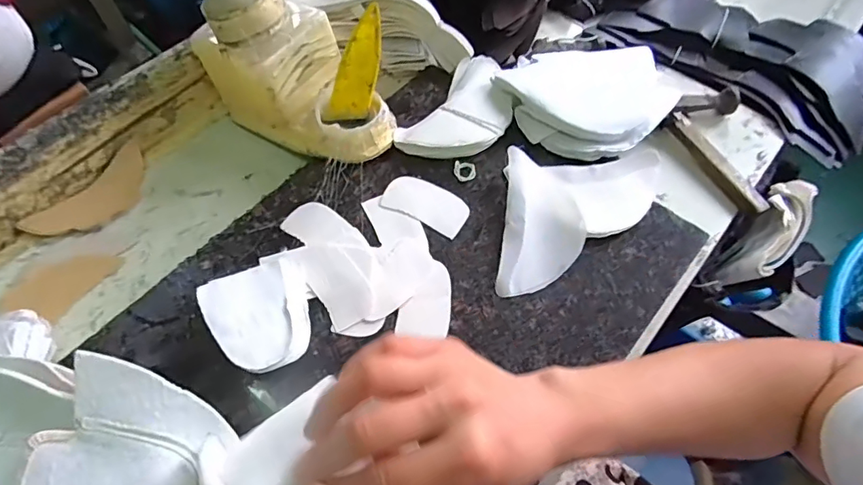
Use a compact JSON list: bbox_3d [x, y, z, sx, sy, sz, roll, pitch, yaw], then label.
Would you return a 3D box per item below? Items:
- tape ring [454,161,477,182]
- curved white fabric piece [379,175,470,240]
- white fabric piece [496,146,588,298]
[{"bbox_3d":[0.034,-0.074,0.508,0.023,0.011,0.019,7,61,3],"label":"tape ring"},{"bbox_3d":[-0.005,-0.039,0.493,0.085,0.004,0.045,25,64,12],"label":"curved white fabric piece"},{"bbox_3d":[0.106,-0.018,0.471,0.075,0.026,0.142,6,61,2],"label":"white fabric piece"}]

